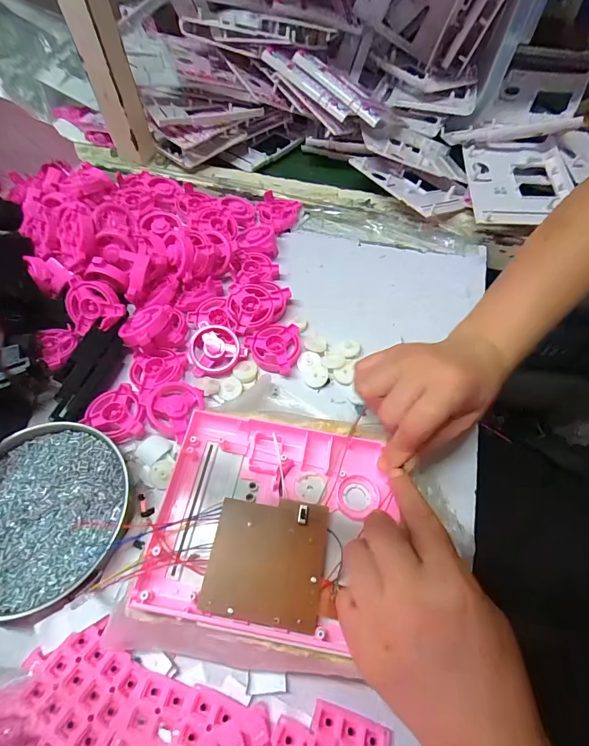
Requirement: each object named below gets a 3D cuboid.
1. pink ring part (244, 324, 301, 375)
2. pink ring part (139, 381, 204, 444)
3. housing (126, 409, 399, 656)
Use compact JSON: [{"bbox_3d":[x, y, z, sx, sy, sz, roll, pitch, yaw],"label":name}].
[{"bbox_3d":[-0.021,-0.024,0.370,0.052,0.013,0.052,0,59,0],"label":"pink ring part"},{"bbox_3d":[-0.112,0.029,0.334,0.050,0.013,0.049,17,60,10],"label":"pink ring part"},{"bbox_3d":[-0.016,0.099,0.260,0.152,0.021,0.134,9,60,4],"label":"housing"}]

